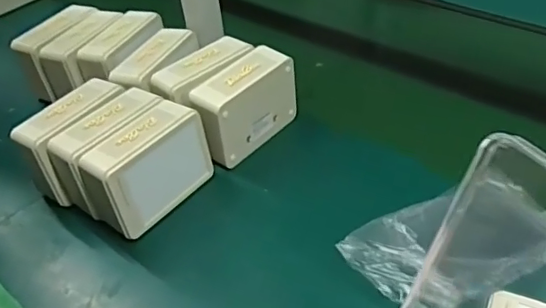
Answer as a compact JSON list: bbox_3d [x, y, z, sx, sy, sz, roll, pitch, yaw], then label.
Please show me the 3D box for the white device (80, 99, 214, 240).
[{"bbox_3d":[-0.144,0.016,0.651,0.060,0.108,0.141,24,49,32],"label":"white device"}]

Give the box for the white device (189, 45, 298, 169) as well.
[{"bbox_3d":[-0.036,-0.062,0.719,0.049,0.104,0.144,26,50,33],"label":"white device"}]

